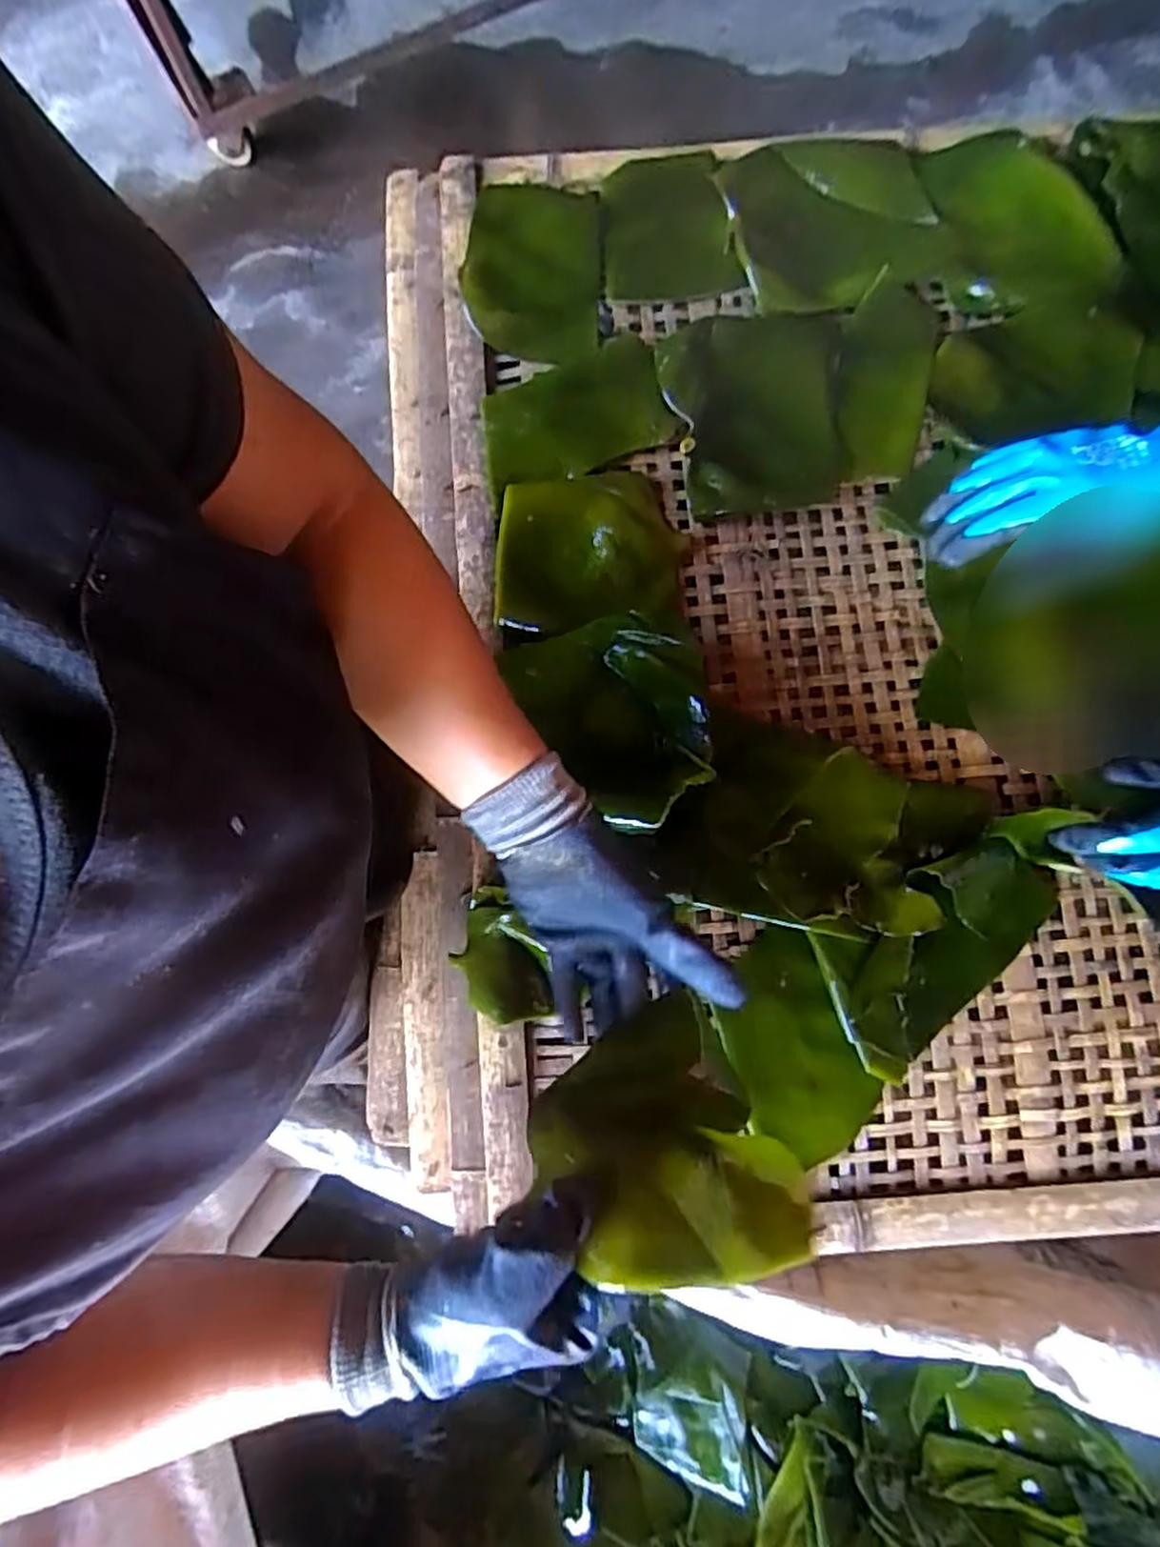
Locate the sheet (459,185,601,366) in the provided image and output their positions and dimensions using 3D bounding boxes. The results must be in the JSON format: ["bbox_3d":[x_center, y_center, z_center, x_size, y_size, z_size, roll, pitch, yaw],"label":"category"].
[{"bbox_3d":[-0.045,-0.477,0.676,0.124,0.022,0.201,3,73,-2],"label":"sheet"}]

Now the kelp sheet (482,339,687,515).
[{"bbox_3d":[-0.006,-0.314,0.627,0.165,0.012,0.110,-17,80,-3],"label":"kelp sheet"}]

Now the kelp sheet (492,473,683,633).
[{"bbox_3d":[0.009,-0.189,0.610,0.155,0.018,0.141,2,80,0],"label":"kelp sheet"}]

